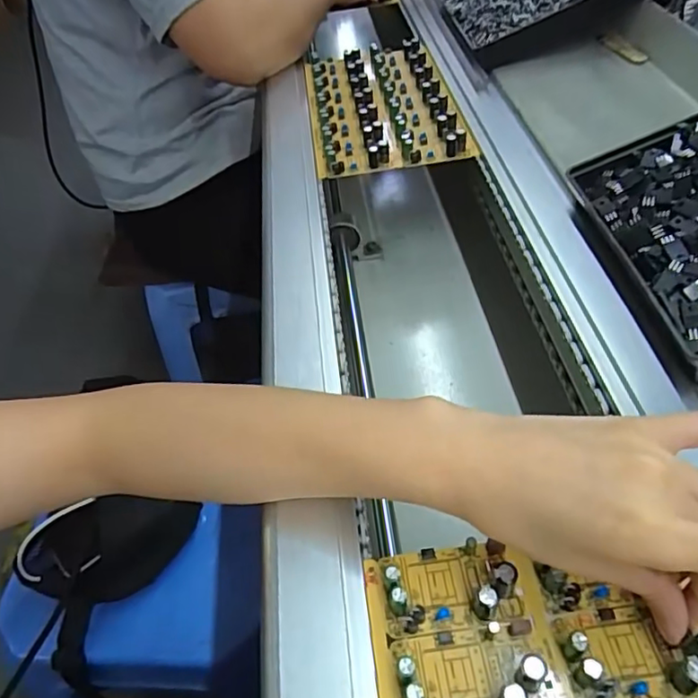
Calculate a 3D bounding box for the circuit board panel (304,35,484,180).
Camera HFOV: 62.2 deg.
[{"bbox_3d":[0.029,-0.252,0.594,0.141,0.023,0.231,-10,48,-2],"label":"circuit board panel"}]

